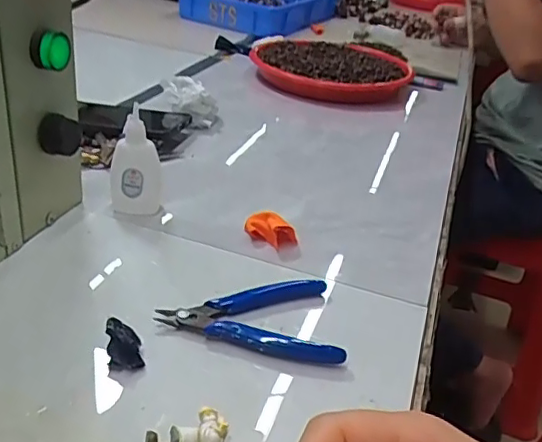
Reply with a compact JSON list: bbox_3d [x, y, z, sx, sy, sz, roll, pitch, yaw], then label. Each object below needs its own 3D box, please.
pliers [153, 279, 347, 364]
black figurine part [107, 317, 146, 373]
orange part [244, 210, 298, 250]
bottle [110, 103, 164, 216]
[{"bbox_3d":[-0.011,0.061,0.397,0.121,0.014,0.078,10,30,4],"label":"pliers"},{"bbox_3d":[-0.089,0.077,0.348,0.020,0.023,0.026,-2,31,-16],"label":"black figurine part"},{"bbox_3d":[0.000,0.007,0.483,0.044,0.023,0.019,17,31,16],"label":"orange part"},{"bbox_3d":[-0.115,-0.048,0.487,0.042,0.087,0.025,-3,31,-17],"label":"bottle"}]

